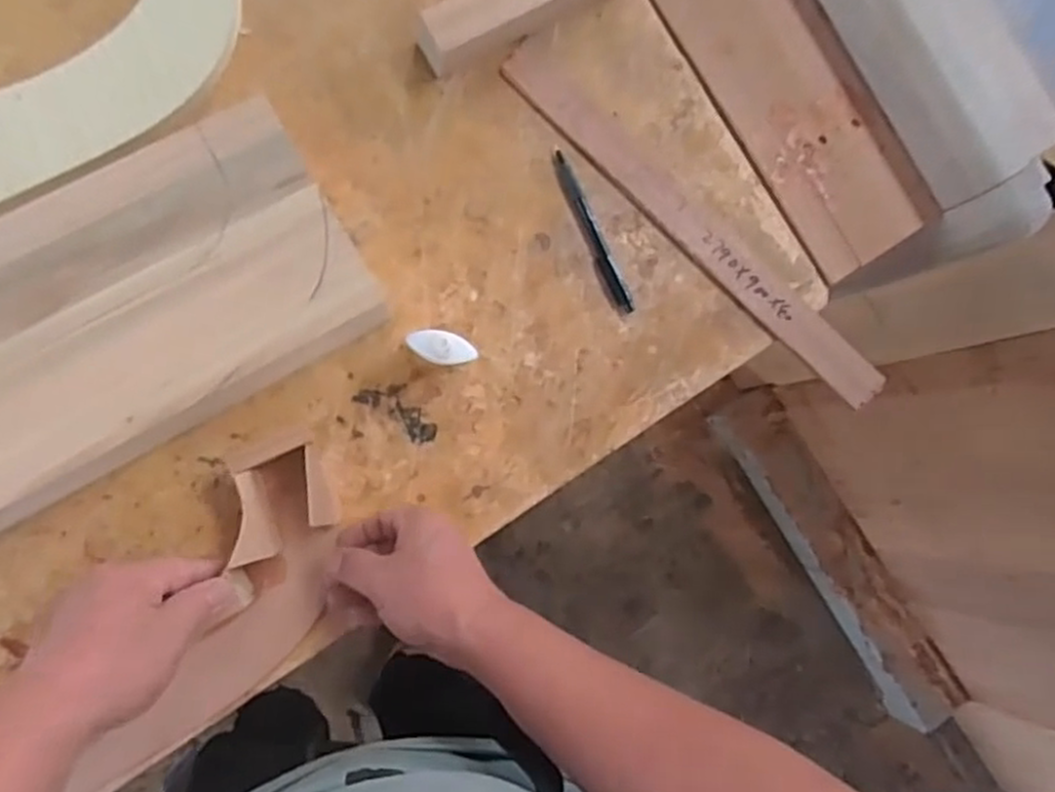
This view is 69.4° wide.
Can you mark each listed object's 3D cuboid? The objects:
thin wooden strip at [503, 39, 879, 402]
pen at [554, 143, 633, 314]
[{"bbox_3d":[0.133,-0.131,0.602,0.387,0.009,0.035,42,82,-4],"label":"thin wooden strip"},{"bbox_3d":[0.051,-0.128,0.589,0.010,0.008,0.135,-24,91,-9],"label":"pen"}]

